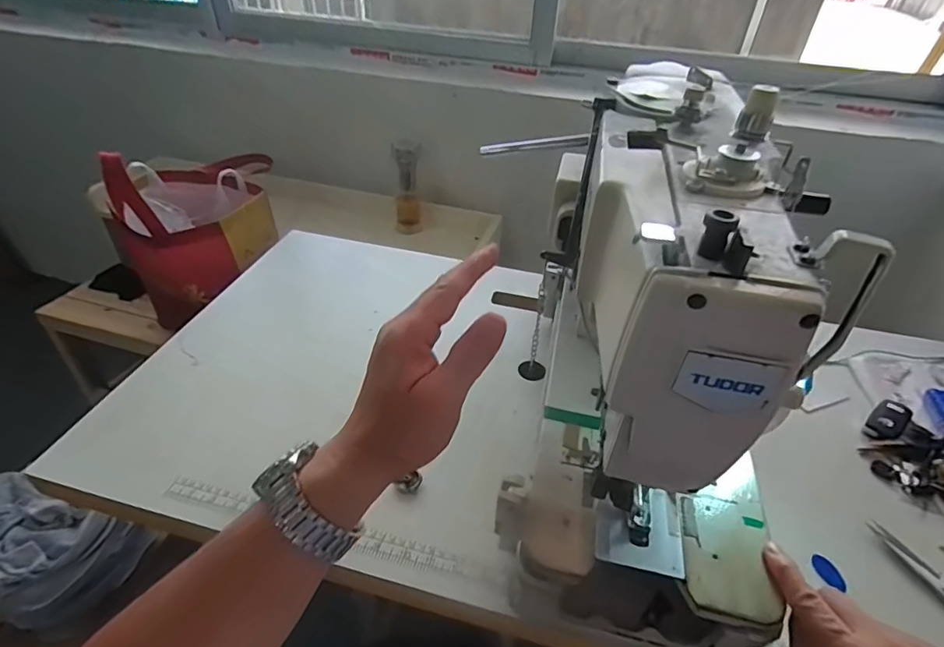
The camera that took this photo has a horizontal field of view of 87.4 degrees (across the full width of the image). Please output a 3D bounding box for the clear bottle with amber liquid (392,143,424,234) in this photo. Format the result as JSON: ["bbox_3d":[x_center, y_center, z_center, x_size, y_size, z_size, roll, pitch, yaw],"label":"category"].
[{"bbox_3d":[-0.151,-0.315,1.171,0.057,0.199,0.060,2,40,-1],"label":"clear bottle with amber liquid"}]

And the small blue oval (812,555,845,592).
[{"bbox_3d":[0.335,0.234,0.464,0.017,0.006,0.033,-20,58,-25],"label":"small blue oval"}]

